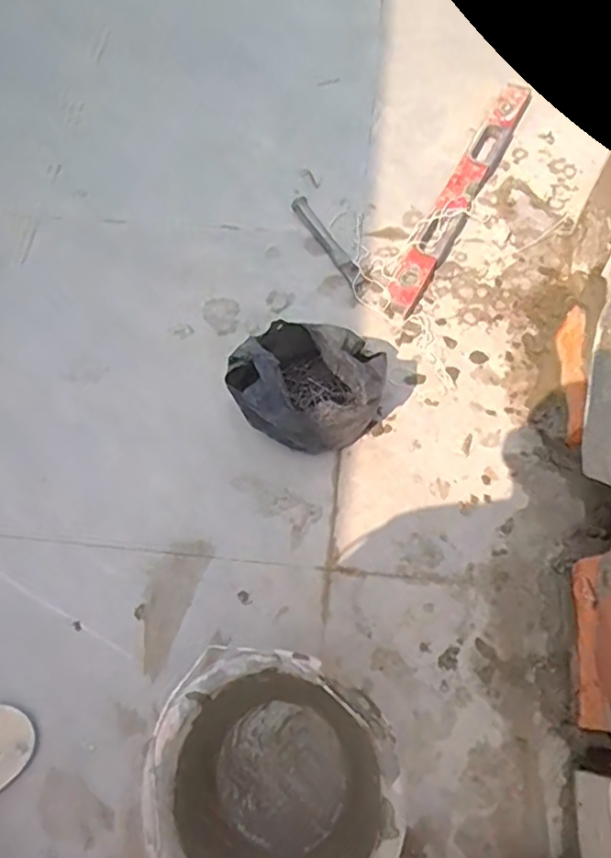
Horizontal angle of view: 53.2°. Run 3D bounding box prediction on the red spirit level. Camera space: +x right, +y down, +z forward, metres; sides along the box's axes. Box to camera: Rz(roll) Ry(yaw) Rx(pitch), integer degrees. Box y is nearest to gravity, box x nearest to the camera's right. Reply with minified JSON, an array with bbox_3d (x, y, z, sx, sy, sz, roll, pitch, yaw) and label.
[{"bbox_3d":[0.280,-0.423,1.077,0.062,0.027,0.564,27,70,14],"label":"red spirit level"}]

